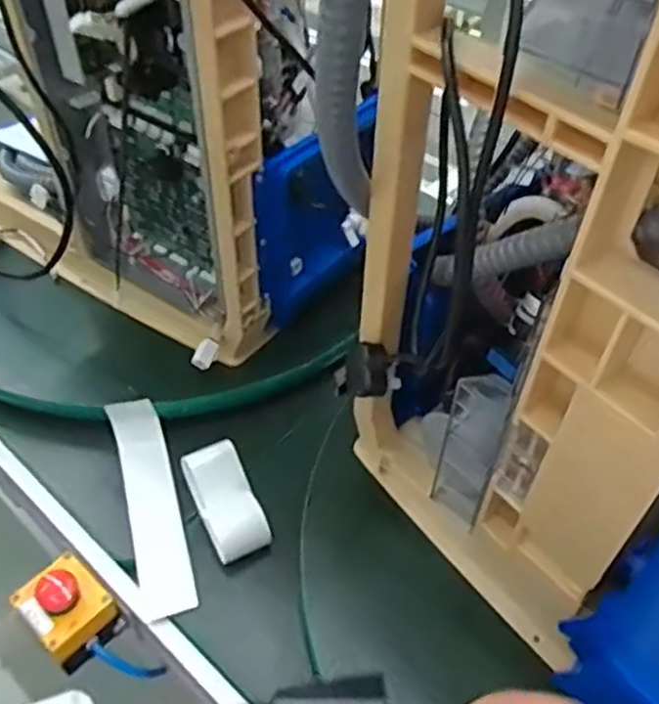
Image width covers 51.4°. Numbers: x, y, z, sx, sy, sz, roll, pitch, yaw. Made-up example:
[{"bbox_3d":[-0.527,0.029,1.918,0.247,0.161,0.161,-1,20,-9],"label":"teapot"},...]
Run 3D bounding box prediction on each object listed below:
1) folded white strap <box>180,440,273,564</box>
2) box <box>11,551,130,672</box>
[{"bbox_3d":[-0.106,0.150,0.698,0.060,0.029,0.118,-19,50,-18],"label":"folded white strap"},{"bbox_3d":[-0.258,0.258,0.680,0.080,0.078,0.071,35,55,27],"label":"box"}]

